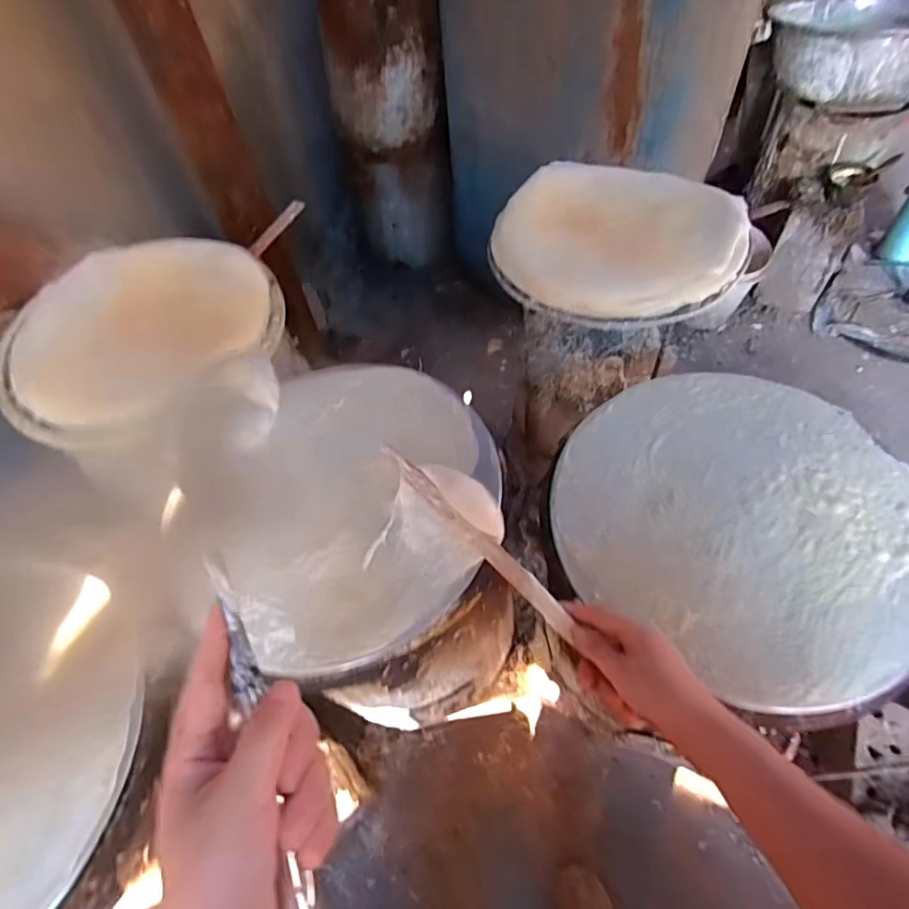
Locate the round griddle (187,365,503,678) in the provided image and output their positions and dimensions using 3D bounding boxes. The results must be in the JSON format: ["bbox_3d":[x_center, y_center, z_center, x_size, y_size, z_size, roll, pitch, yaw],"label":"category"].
[{"bbox_3d":[-0.115,0.033,0.576,0.312,0.021,0.339,-1,57,2],"label":"round griddle"}]

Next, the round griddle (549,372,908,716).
[{"bbox_3d":[0.295,0.054,0.548,0.355,0.029,0.340,-1,57,2],"label":"round griddle"}]

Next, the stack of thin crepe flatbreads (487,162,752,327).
[{"bbox_3d":[0.244,-0.336,0.782,0.357,0.063,0.347,23,61,16],"label":"stack of thin crepe flatbreads"}]

